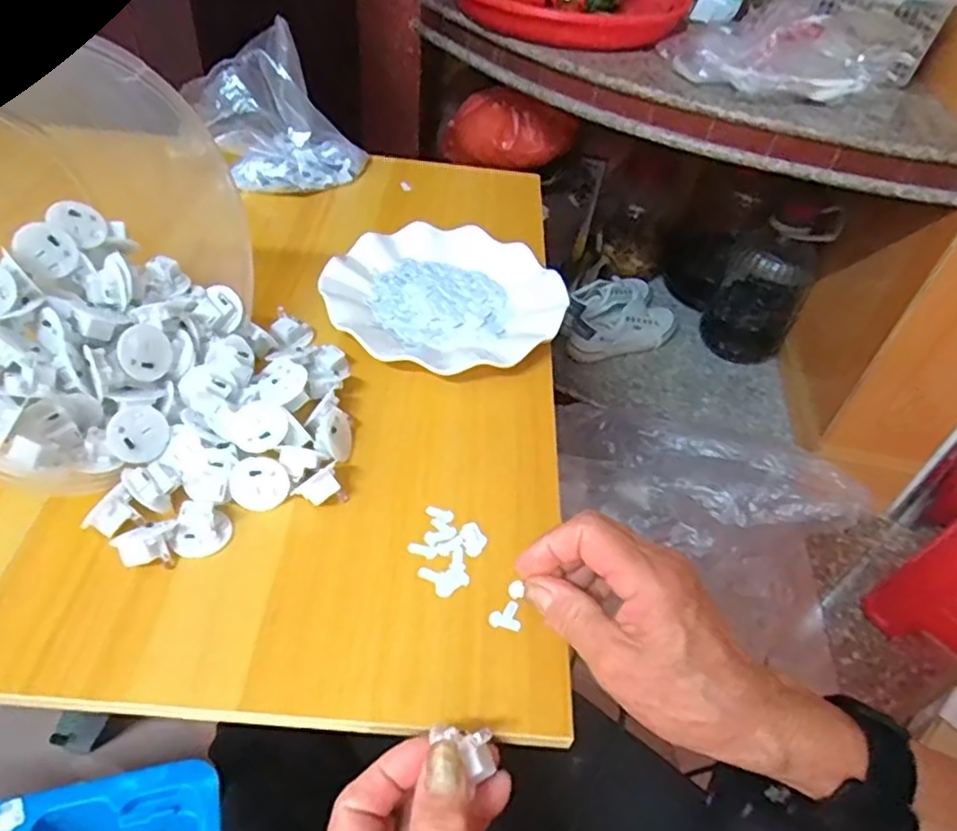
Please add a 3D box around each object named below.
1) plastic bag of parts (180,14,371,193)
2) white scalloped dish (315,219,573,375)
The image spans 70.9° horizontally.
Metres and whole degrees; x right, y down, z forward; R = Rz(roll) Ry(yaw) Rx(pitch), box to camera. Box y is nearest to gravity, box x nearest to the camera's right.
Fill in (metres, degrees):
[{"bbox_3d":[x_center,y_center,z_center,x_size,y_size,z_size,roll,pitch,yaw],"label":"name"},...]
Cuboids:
[{"bbox_3d":[-0.192,-0.289,0.649,0.113,0.104,0.137,33,51,23],"label":"plastic bag of parts"},{"bbox_3d":[-0.025,-0.094,0.534,0.180,0.023,0.172,4,45,-4],"label":"white scalloped dish"}]

